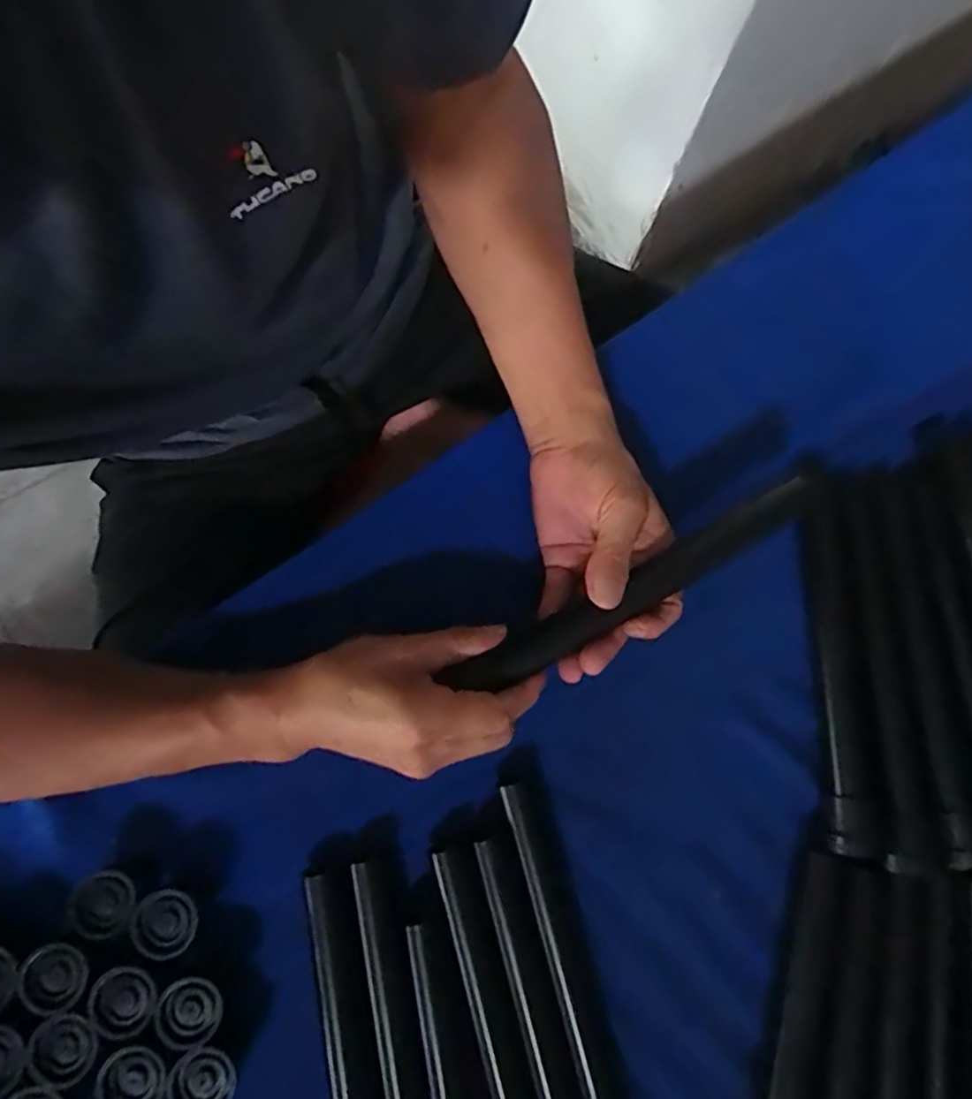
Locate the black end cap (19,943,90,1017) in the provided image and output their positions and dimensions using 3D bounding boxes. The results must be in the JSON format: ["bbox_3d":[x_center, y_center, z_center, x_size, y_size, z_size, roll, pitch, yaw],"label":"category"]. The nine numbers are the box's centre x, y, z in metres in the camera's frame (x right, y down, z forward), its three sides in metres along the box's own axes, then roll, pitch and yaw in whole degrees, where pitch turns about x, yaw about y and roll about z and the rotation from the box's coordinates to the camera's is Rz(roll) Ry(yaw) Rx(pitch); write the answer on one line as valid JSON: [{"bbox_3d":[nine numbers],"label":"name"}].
[{"bbox_3d":[-0.231,0.229,0.323,0.031,0.015,0.032,0,81,-3],"label":"black end cap"}]

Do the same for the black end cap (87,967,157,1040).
[{"bbox_3d":[-0.196,0.244,0.324,0.031,0.008,0.033,0,81,-3],"label":"black end cap"}]

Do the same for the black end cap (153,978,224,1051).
[{"bbox_3d":[-0.160,0.253,0.325,0.031,0.016,0.030,0,81,-3],"label":"black end cap"}]

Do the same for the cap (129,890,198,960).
[{"bbox_3d":[-0.178,0.209,0.338,0.031,0.020,0.033,0,81,-3],"label":"cap"}]

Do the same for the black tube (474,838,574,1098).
[{"bbox_3d":[0.029,0.278,0.347,0.021,0.016,0.209,-16,82,-5],"label":"black tube"}]

